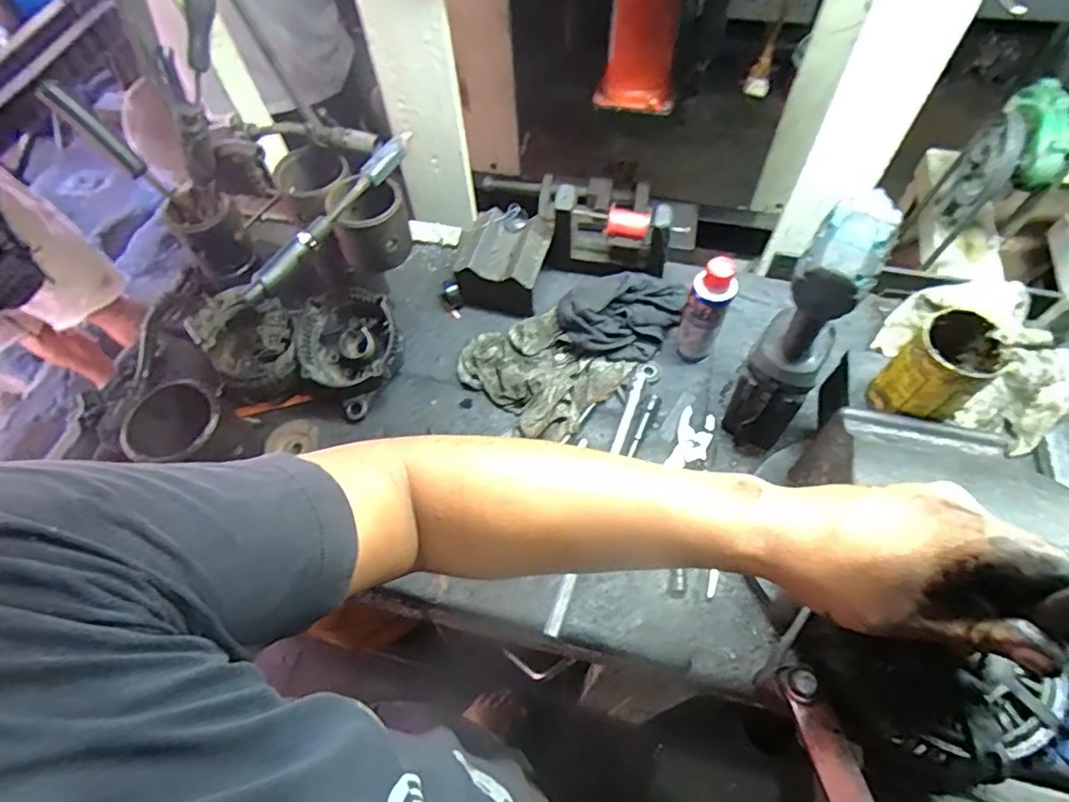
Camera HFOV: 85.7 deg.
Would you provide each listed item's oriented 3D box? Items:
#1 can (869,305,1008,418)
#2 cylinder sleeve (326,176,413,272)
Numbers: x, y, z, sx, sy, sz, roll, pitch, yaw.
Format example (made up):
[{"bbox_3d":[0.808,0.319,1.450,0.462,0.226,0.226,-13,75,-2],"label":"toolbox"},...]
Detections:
[{"bbox_3d":[0.385,-0.027,0.552,0.079,0.106,0.072,-35,65,-17],"label":"can"},{"bbox_3d":[-0.193,-0.210,0.691,0.085,0.089,0.070,-15,61,-6],"label":"cylinder sleeve"}]

